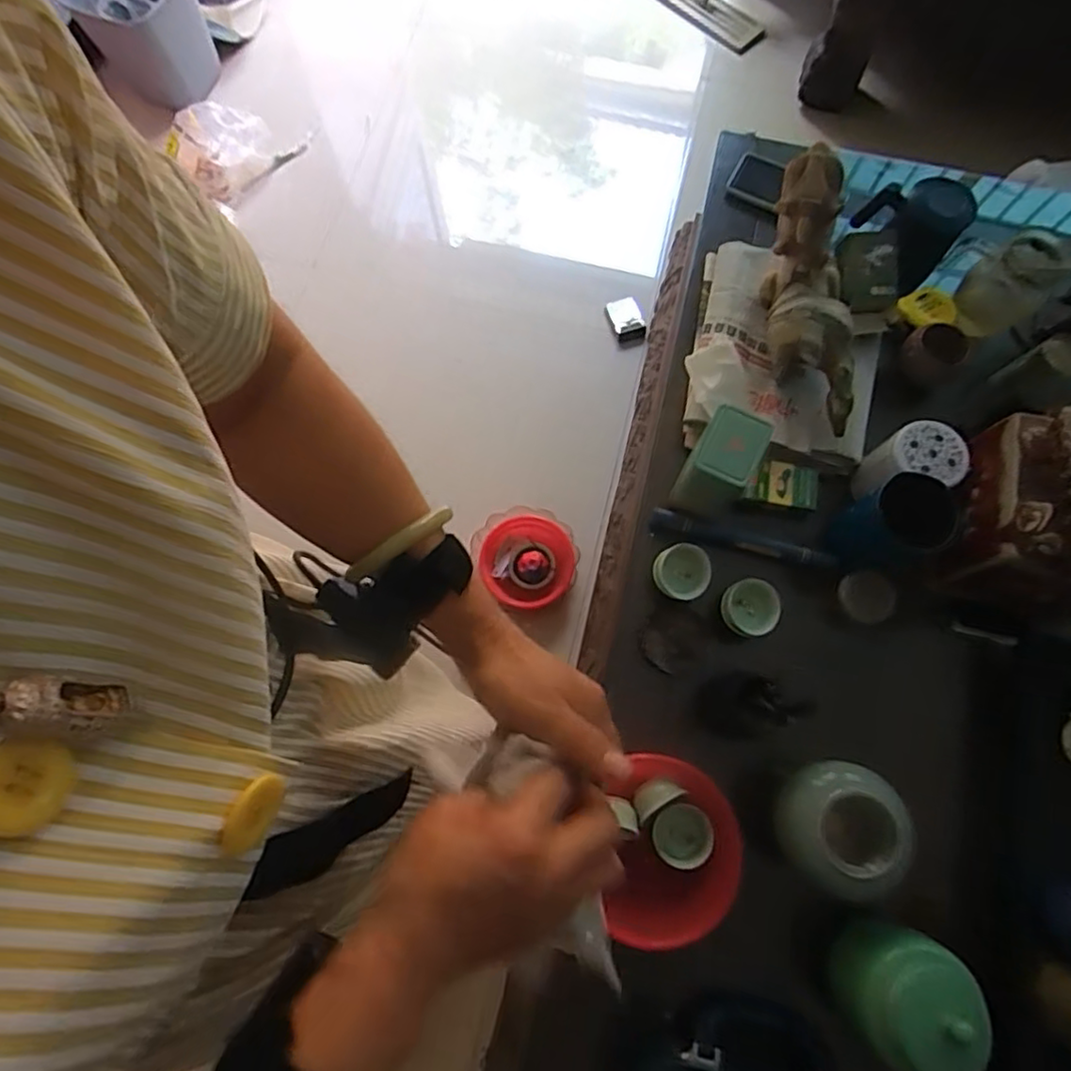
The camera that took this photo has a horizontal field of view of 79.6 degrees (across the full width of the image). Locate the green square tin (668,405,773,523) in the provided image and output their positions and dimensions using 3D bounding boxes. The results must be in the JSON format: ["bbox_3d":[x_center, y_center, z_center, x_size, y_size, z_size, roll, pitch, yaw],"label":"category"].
[{"bbox_3d":[0.212,-0.076,0.737,0.073,0.128,0.087,29,77,8],"label":"green square tin"}]

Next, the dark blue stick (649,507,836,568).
[{"bbox_3d":[0.252,0.007,0.792,0.220,0.023,0.024,14,76,4],"label":"dark blue stick"}]

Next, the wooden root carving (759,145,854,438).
[{"bbox_3d":[0.323,-0.265,0.755,0.100,0.185,0.264,3,75,1],"label":"wooden root carving"}]

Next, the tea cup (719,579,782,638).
[{"bbox_3d":[0.246,0.082,0.739,0.059,0.036,0.063,0,75,0],"label":"tea cup"}]

